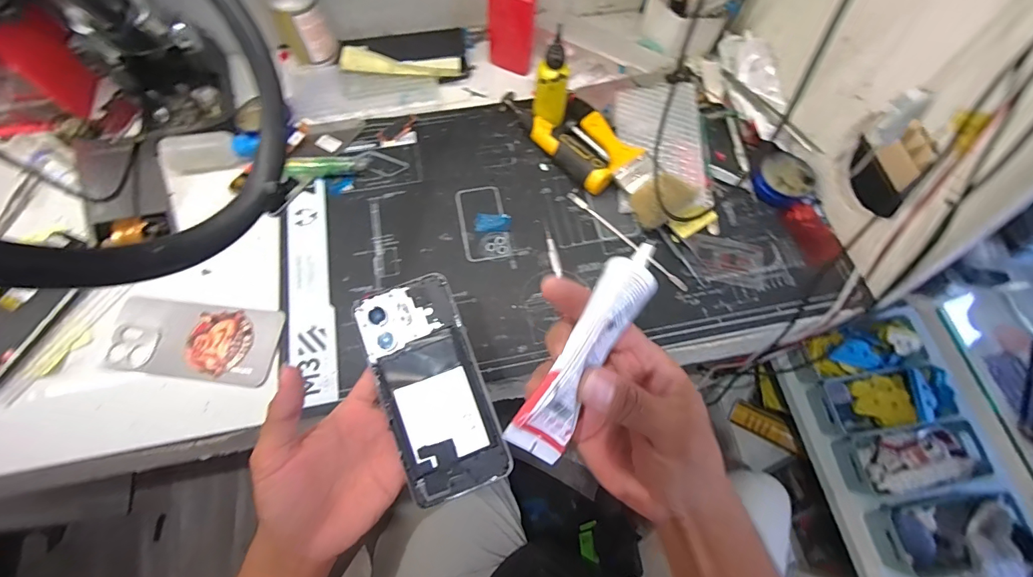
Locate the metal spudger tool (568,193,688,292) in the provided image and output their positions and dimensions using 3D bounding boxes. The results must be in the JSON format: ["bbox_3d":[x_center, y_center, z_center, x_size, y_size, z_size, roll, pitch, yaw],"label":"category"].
[{"bbox_3d":[0.118,-0.053,0.477,0.163,0.004,0.009,43,73,14],"label":"metal spudger tool"}]

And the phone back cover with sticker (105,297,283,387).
[{"bbox_3d":[-0.305,0.048,0.418,0.152,0.010,0.072,7,68,1],"label":"phone back cover with sticker"}]

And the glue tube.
[{"bbox_3d":[0.039,0.029,0.237,0.025,0.041,0.127,26,77,48],"label":"glue tube"}]

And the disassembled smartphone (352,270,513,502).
[{"bbox_3d":[-0.065,0.073,0.332,0.072,0.007,0.162,-20,81,-9],"label":"disassembled smartphone"}]

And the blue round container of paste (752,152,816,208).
[{"bbox_3d":[0.304,-0.126,0.504,0.062,0.016,0.058,0,68,-1],"label":"blue round container of paste"}]

